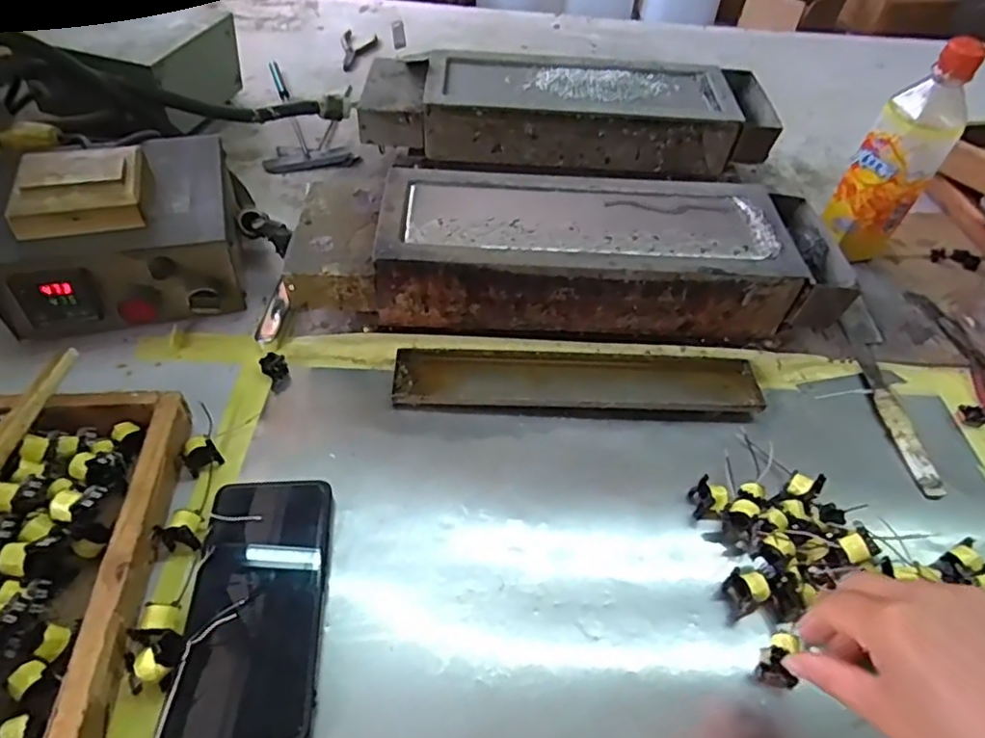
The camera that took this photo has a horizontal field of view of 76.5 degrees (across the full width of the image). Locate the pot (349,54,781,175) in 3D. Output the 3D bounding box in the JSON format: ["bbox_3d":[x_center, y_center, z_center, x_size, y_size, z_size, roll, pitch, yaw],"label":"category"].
[{"bbox_3d":[0.086,-0.295,0.719,0.446,0.073,0.148,2,51,-4],"label":"pot"}]

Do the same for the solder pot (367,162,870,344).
[{"bbox_3d":[0.100,-0.098,0.555,0.377,0.100,0.139,3,51,-3],"label":"solder pot"}]

